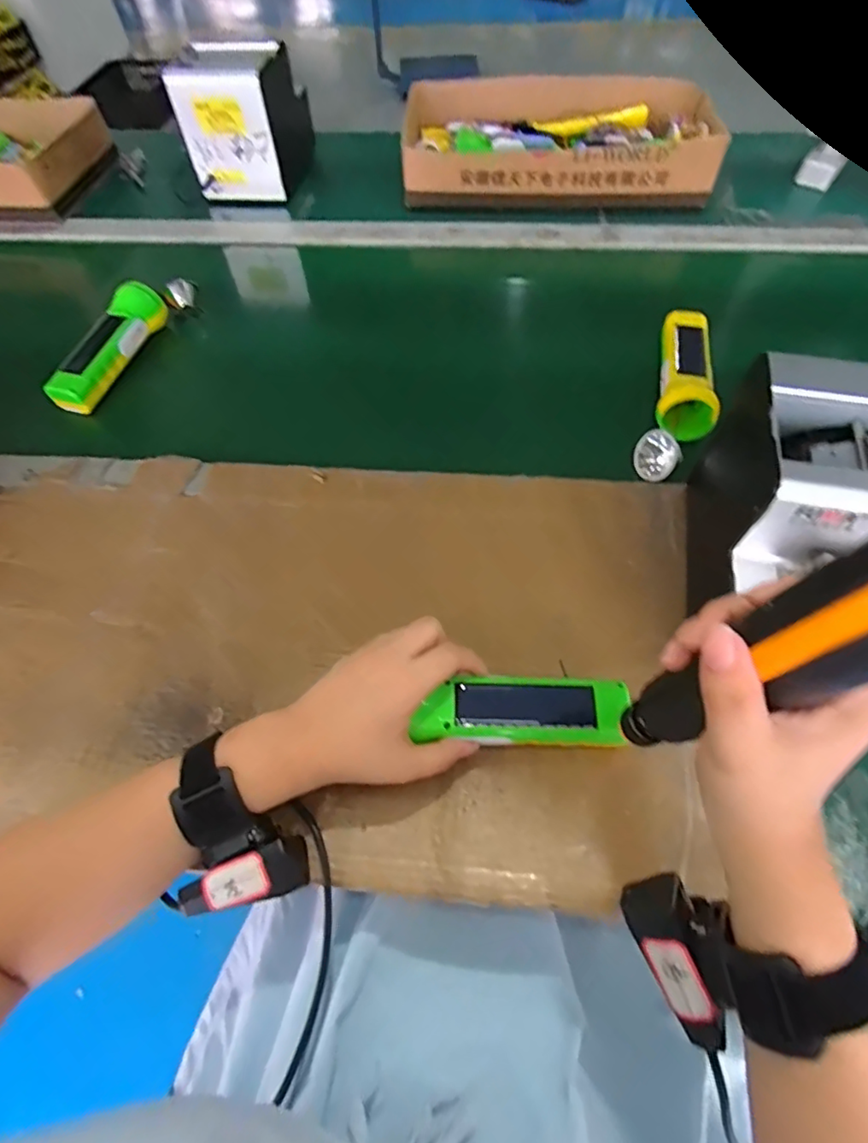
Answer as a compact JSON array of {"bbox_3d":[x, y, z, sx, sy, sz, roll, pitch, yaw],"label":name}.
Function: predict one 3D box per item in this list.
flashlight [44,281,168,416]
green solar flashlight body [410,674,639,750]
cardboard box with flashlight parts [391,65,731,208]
[{"bbox_3d":[-0.364,-0.249,0.609,0.057,0.056,0.178,9,59,8],"label":"flashlight"},{"bbox_3d":[0.059,0.095,0.367,0.135,0.033,0.039,1,57,-3],"label":"green solar flashlight body"},{"bbox_3d":[0.177,-0.622,0.789,0.426,0.079,0.235,2,59,4],"label":"cardboard box with flashlight parts"}]

